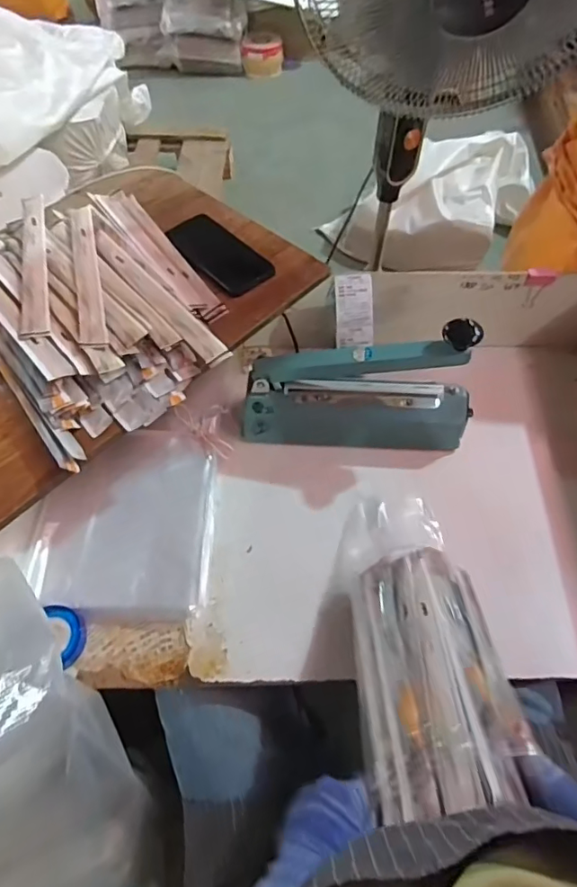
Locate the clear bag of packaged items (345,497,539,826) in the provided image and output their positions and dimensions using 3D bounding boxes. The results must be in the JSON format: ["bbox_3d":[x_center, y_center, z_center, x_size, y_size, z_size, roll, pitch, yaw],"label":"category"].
[{"bbox_3d":[0.135,0.188,0.536,0.130,0.051,0.362,3,29,1],"label":"clear bag of packaged items"}]

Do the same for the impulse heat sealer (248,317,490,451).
[{"bbox_3d":[0.096,-0.074,0.667,0.315,0.170,0.082,1,59,0],"label":"impulse heat sealer"}]

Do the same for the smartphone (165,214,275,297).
[{"bbox_3d":[-0.098,-0.263,0.702,0.083,0.012,0.173,-37,66,-20],"label":"smartphone"}]

